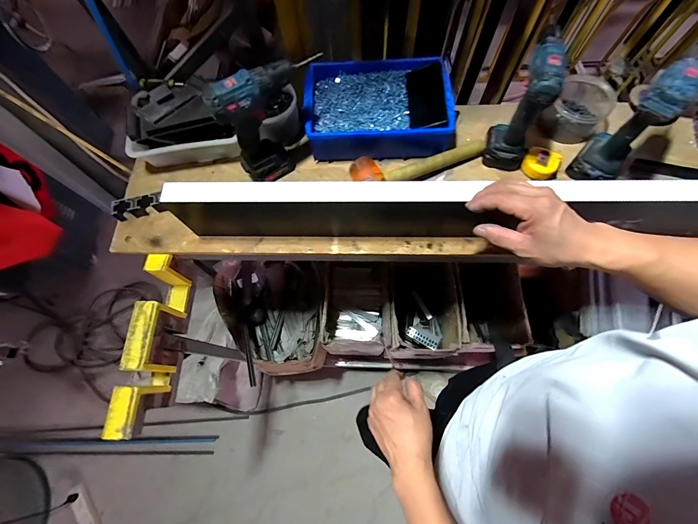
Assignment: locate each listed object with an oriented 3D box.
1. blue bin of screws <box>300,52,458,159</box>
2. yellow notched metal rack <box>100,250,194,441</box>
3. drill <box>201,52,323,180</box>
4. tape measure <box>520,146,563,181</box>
[{"bbox_3d":[0.067,-0.331,0.678,0.307,0.081,0.213,-2,70,1],"label":"blue bin of screws"},{"bbox_3d":[-0.384,0.155,0.639,0.051,0.116,0.333,2,70,2],"label":"yellow notched metal rack"},{"bbox_3d":[-0.140,-0.255,0.600,0.180,0.208,0.069,-32,72,-10],"label":"drill"},{"bbox_3d":[0.393,-0.201,0.649,0.073,0.032,0.064,39,76,14],"label":"tape measure"}]

